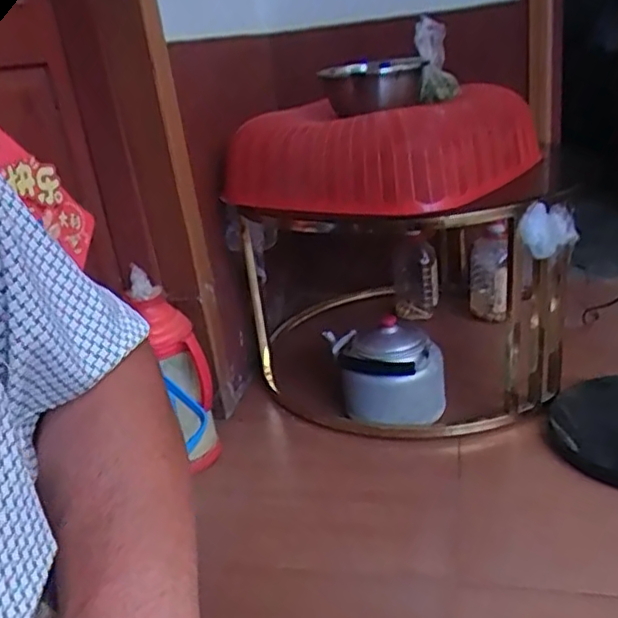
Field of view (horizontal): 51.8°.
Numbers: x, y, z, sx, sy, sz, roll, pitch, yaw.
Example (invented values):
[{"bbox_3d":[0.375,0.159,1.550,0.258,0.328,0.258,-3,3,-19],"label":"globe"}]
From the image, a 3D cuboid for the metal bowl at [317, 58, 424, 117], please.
[{"bbox_3d":[0.126,-0.428,1.224,0.172,0.082,0.184,-12,23,-13],"label":"metal bowl"}]

